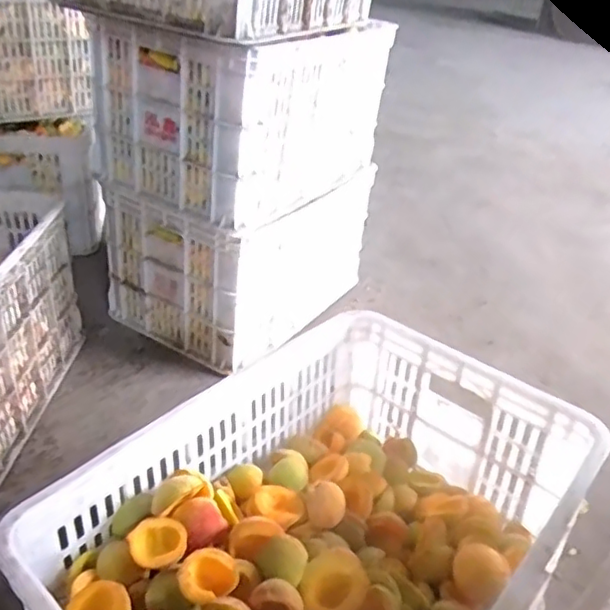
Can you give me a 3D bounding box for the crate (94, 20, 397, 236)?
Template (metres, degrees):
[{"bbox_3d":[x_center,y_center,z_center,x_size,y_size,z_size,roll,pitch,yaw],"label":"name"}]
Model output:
[{"bbox_3d":[-0.108,-0.346,1.072,0.331,0.263,0.449,25,37,29],"label":"crate"}]

